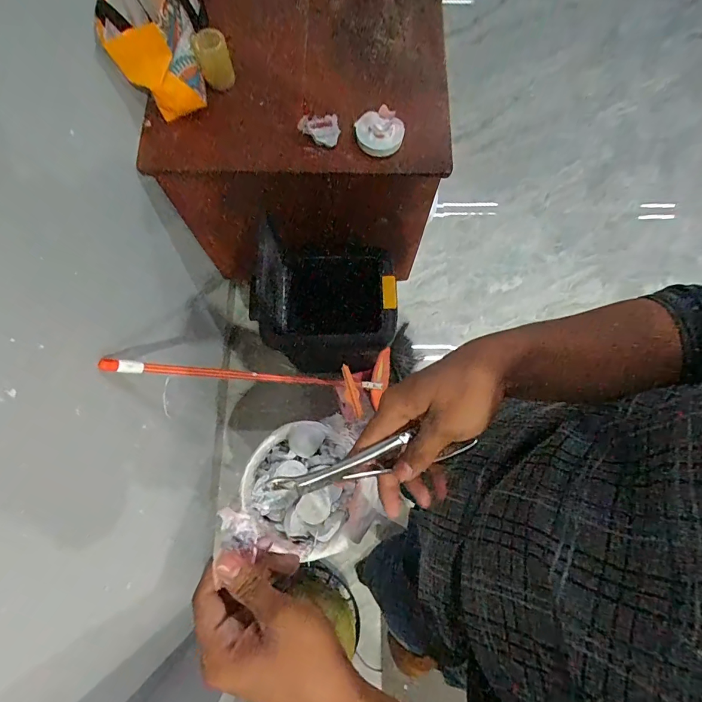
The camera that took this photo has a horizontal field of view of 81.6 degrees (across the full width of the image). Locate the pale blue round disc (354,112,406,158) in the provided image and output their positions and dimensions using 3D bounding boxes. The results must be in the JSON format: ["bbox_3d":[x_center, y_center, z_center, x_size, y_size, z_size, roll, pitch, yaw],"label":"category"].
[{"bbox_3d":[0.060,-0.459,0.866,0.101,0.077,0.018,6,29,-19],"label":"pale blue round disc"}]

